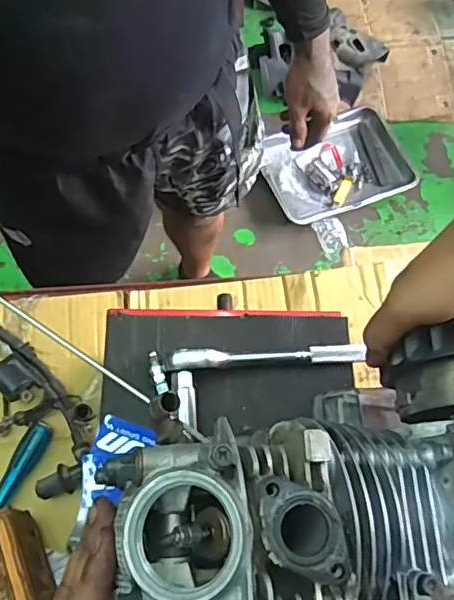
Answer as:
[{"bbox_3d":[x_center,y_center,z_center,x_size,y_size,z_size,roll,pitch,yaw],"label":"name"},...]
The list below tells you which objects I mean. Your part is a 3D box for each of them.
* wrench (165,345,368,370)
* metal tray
[{"bbox_3d":[0.034,0.049,0.497,0.171,0.023,0.017,-3,69,-2],"label":"wrench"},{"bbox_3d":[0.288,-0.364,1.528,0.376,0.056,0.271,-21,71,-9],"label":"metal tray"}]

